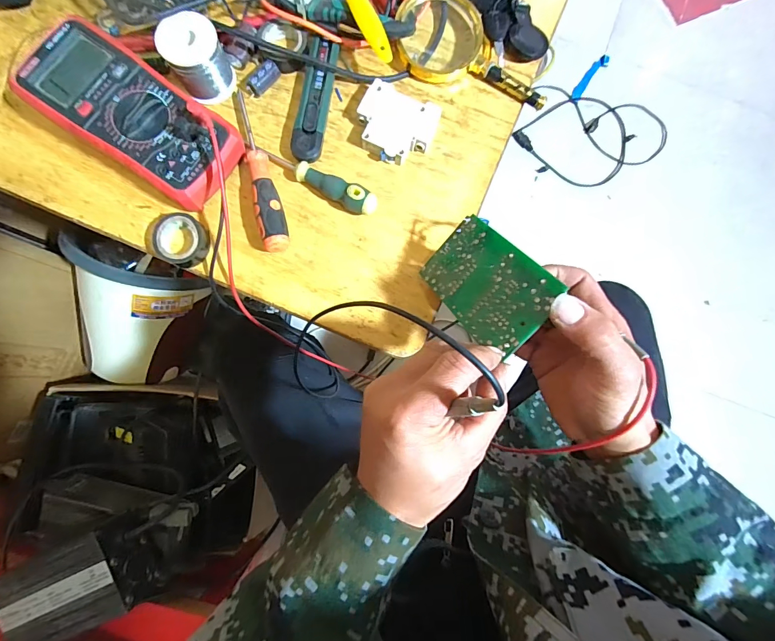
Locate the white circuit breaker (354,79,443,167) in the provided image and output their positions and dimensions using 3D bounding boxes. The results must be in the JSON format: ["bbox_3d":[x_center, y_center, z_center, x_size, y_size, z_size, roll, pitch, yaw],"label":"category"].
[{"bbox_3d":[0.007,-0.195,0.375,0.074,0.019,0.069,28,81,0],"label":"white circuit breaker"}]

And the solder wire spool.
[{"bbox_3d":[-0.180,-0.248,0.356,0.052,0.049,0.046,-31,85,-6],"label":"solder wire spool"}]

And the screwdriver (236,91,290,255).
[{"bbox_3d":[-0.123,-0.146,0.359,0.024,0.028,0.166,-15,84,-6],"label":"screwdriver"}]

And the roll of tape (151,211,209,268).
[{"bbox_3d":[-0.192,-0.076,0.352,0.044,0.018,0.046,1,82,-4],"label":"roll of tape"}]

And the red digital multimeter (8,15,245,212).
[{"bbox_3d":[-0.228,-0.183,0.347,0.184,0.056,0.091,33,82,2],"label":"red digital multimeter"}]

